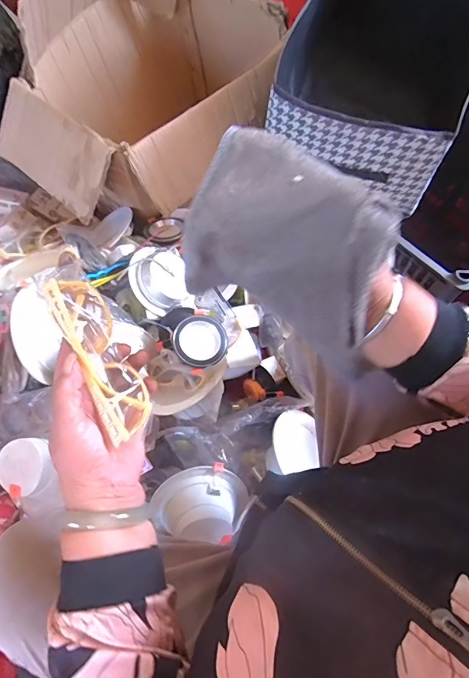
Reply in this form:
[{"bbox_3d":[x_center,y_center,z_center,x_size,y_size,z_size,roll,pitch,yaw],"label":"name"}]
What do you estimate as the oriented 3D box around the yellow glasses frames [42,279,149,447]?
[{"bbox_3d":[-0.110,0.013,0.329,0.038,0.024,0.135,-25,85,-7],"label":"yellow glasses frames"}]

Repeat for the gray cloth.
[{"bbox_3d":[0.047,-0.062,0.320,0.160,0.148,0.068,26,72,12],"label":"gray cloth"}]

